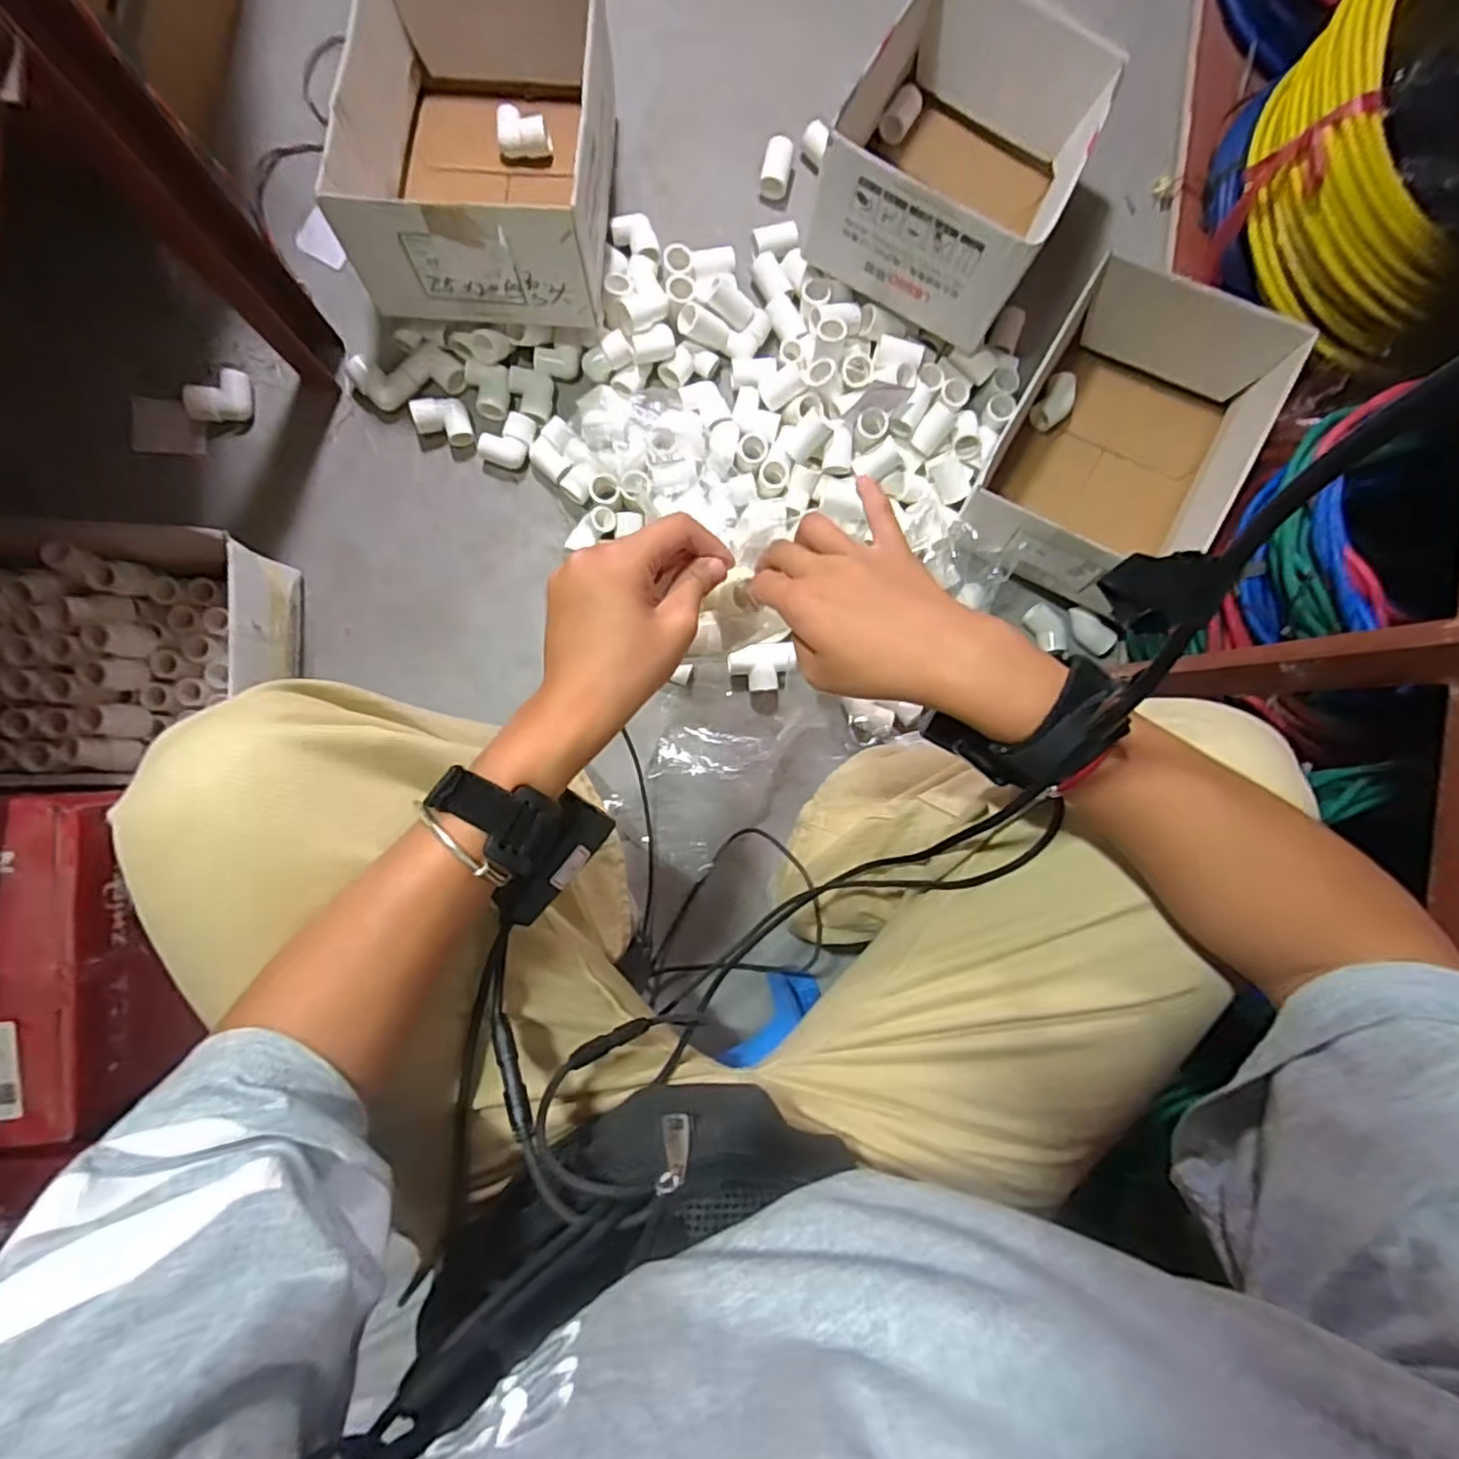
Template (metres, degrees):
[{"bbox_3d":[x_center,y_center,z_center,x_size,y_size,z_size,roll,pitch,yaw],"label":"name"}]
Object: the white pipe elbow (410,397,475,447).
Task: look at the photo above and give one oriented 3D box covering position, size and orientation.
[{"bbox_3d":[-0.301,-0.322,0.706,0.056,0.023,0.047,-7,89,-6],"label":"white pipe elbow"}]

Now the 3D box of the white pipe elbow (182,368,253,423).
[{"bbox_3d":[-0.520,-0.338,0.687,0.056,0.031,0.046,-5,88,-6],"label":"white pipe elbow"}]

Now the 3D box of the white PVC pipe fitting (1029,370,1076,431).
[{"bbox_3d":[0.371,-0.373,0.763,0.034,0.034,0.056,26,85,-5],"label":"white PVC pipe fitting"}]

